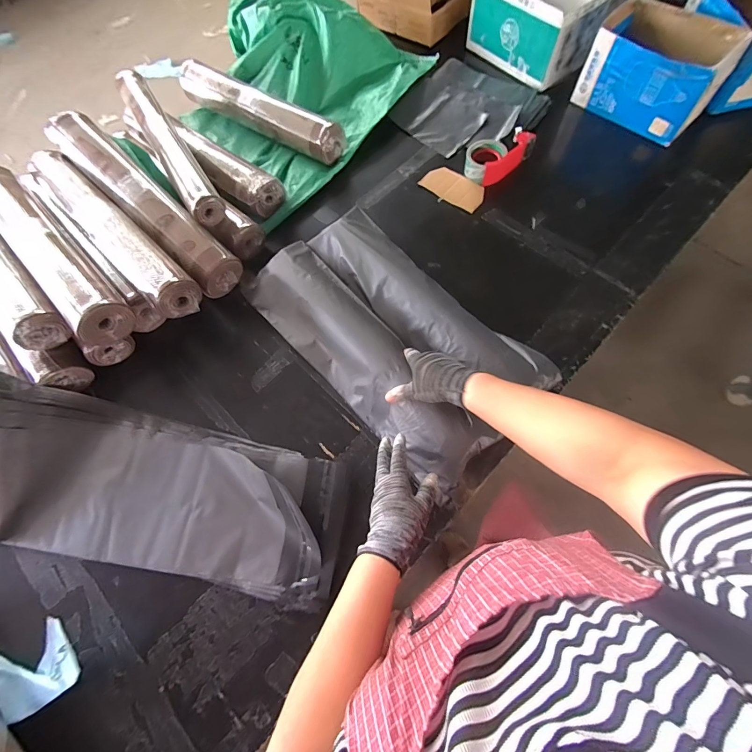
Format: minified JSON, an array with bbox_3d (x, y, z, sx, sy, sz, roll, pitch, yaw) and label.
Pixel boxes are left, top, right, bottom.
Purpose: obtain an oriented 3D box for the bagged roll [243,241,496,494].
[{"bbox_3d":[-0.038,-0.045,0.676,0.148,0.080,0.555,-39,70,-13],"label":"bagged roll"}]

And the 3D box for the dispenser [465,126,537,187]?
[{"bbox_3d":[0.289,-0.532,0.873,0.178,0.048,0.115,-41,72,-13],"label":"dispenser"}]

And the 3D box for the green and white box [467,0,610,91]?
[{"bbox_3d":[0.412,-0.953,0.961,0.188,0.145,0.318,-35,70,-11],"label":"green and white box"}]

